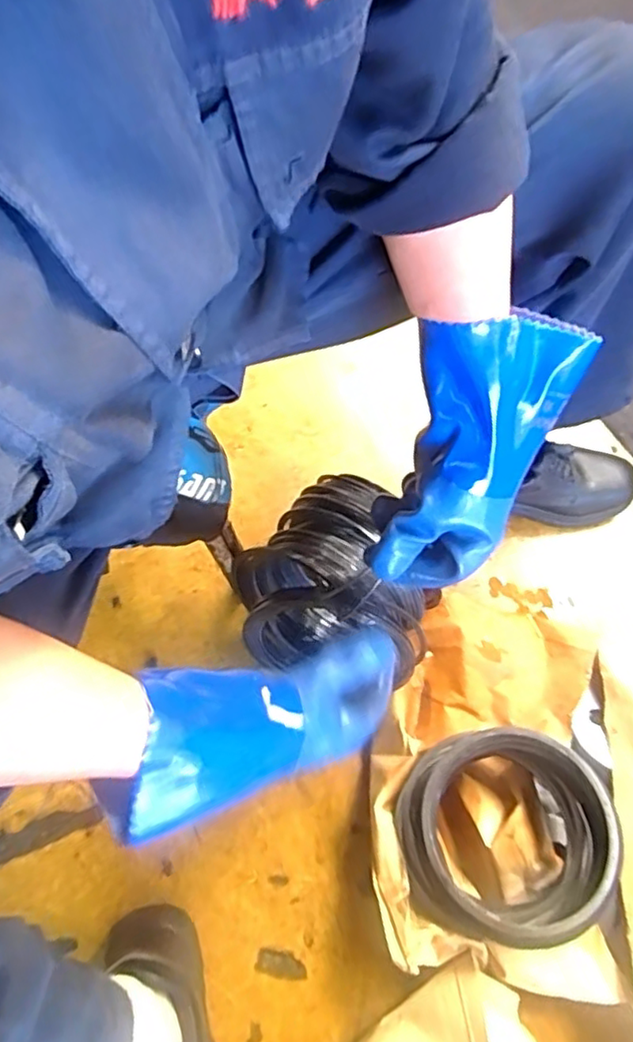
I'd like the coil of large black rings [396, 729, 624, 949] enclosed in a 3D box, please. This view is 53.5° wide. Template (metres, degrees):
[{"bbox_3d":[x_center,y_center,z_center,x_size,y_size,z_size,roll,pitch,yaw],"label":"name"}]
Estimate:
[{"bbox_3d":[0.171,0.285,0.577,0.173,0.080,0.168,1,67,-2],"label":"coil of large black rings"}]

